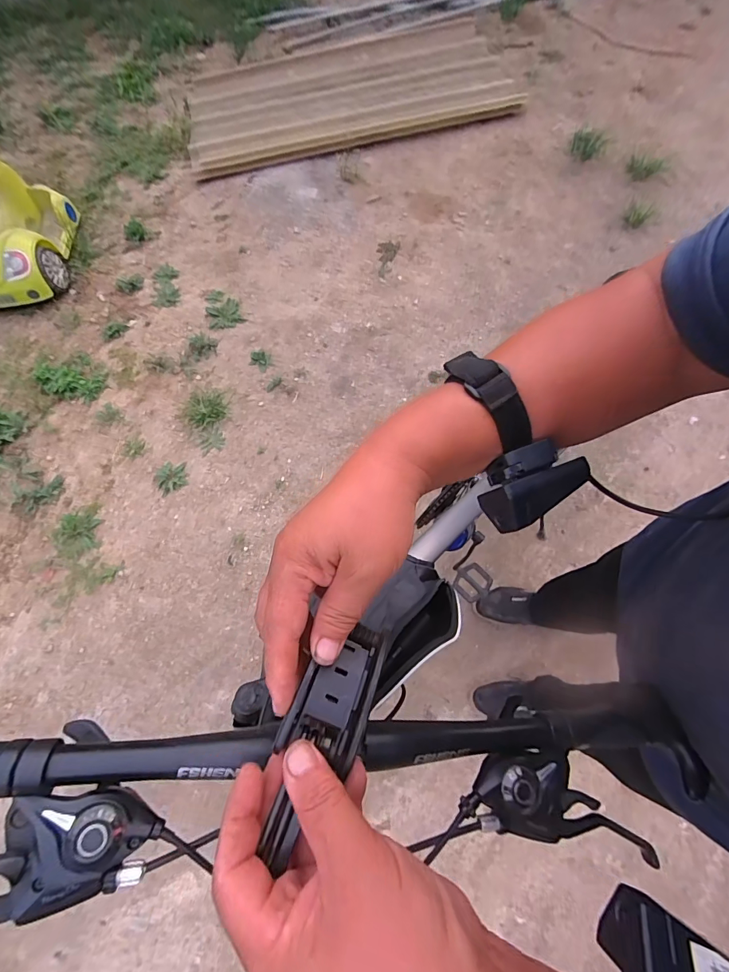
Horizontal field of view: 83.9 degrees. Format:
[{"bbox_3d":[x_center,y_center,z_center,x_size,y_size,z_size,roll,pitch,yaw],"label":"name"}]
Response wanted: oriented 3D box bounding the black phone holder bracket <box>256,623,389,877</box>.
[{"bbox_3d":[-0.023,0.139,0.236,0.042,0.034,0.122,25,63,12],"label":"black phone holder bracket"}]

